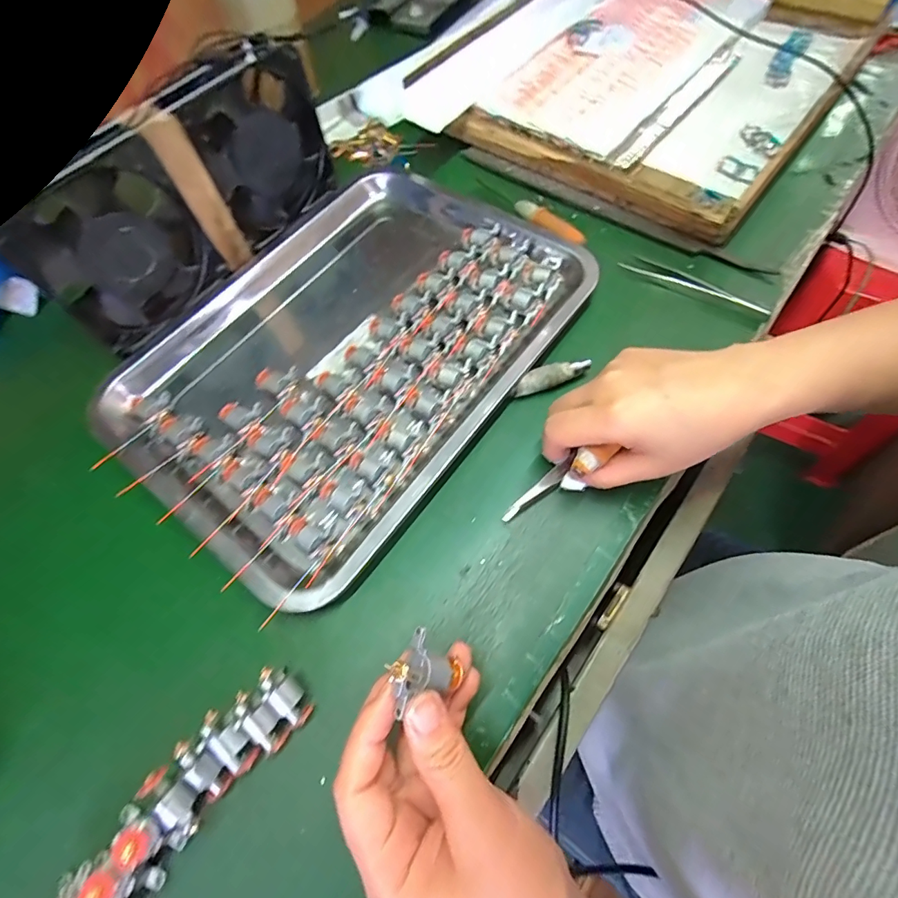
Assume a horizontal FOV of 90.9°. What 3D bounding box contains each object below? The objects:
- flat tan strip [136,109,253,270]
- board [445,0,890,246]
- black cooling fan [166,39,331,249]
[{"bbox_3d":[-0.196,-0.199,0.354,0.004,0.120,0.027,40,74,22],"label":"flat tan strip"},{"bbox_3d":[0.210,-0.398,0.452,0.334,0.071,0.364,36,70,17],"label":"board"},{"bbox_3d":[-0.158,-0.258,0.382,0.033,0.109,0.119,28,68,14],"label":"black cooling fan"}]

